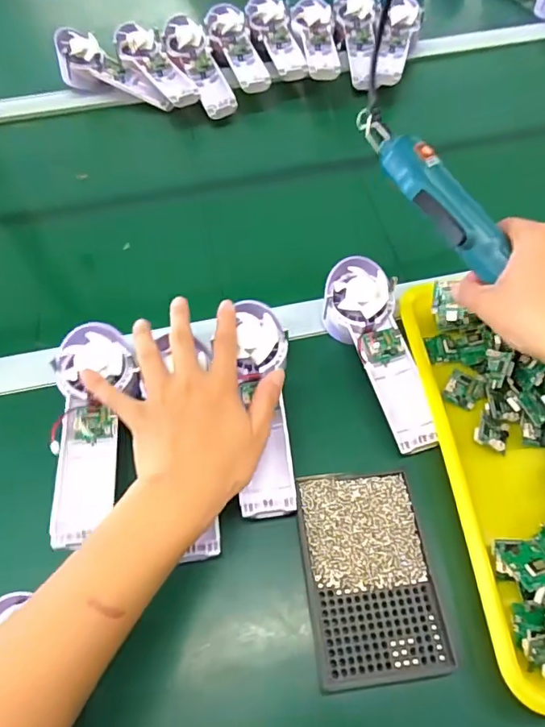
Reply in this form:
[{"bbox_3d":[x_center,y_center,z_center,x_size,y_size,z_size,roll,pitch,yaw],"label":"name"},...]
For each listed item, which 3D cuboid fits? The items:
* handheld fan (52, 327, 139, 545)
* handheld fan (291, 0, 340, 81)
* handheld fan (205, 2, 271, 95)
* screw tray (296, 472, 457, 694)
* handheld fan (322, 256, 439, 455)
[{"bbox_3d":[-0.146,0.052,0.395,0.061,0.028,0.172,-3,68,1],"label":"handheld fan"},{"bbox_3d":[0.061,-0.448,0.689,0.054,0.030,0.176,-4,59,0],"label":"handheld fan"},{"bbox_3d":[-0.046,-0.440,0.688,0.055,0.032,0.175,-19,60,-9],"label":"handheld fan"},{"bbox_3d":[0.067,0.145,0.351,0.086,0.011,0.134,-7,59,-2],"label":"screw tray"},{"bbox_3d":[0.096,-0.008,0.442,0.061,0.040,0.177,-17,72,-7],"label":"handheld fan"}]

